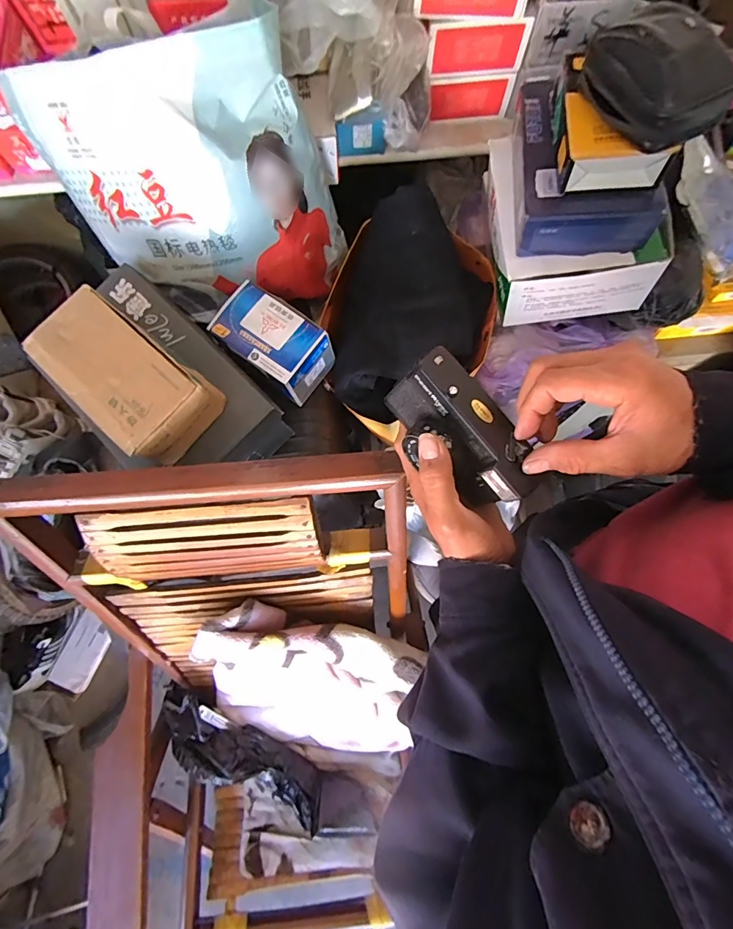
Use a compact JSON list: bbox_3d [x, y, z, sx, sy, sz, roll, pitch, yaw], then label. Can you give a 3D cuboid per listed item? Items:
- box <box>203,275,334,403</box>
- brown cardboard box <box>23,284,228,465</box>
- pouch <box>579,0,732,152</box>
[{"bbox_3d":[-0.126,-0.165,0.589,0.146,0.075,0.093,37,78,8],"label":"box"},{"bbox_3d":[-0.278,-0.098,0.499,0.204,0.067,0.118,36,78,8],"label":"brown cardboard box"},{"bbox_3d":[0.289,-0.384,0.421,0.075,0.067,0.141,-23,77,-7],"label":"pouch"}]

